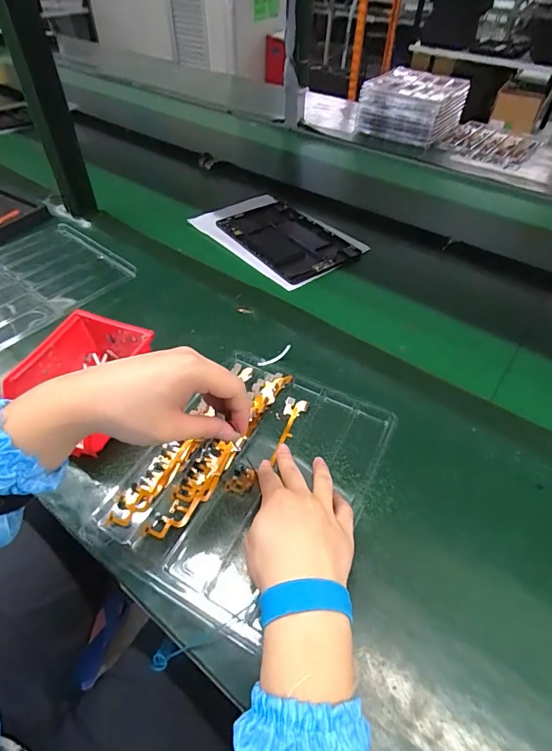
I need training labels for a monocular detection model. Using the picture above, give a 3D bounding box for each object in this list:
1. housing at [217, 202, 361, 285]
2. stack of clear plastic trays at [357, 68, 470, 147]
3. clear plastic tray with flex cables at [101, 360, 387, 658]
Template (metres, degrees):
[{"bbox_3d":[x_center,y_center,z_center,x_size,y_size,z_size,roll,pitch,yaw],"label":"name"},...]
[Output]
[{"bbox_3d":[0.016,-0.247,0.727,0.152,0.009,0.237,-25,53,-25],"label":"housing"},{"bbox_3d":[0.391,-0.769,1.169,0.244,0.124,0.257,25,52,21],"label":"stack of clear plastic trays"},{"bbox_3d":[-0.019,0.094,0.424,0.209,0.018,0.265,27,51,20],"label":"clear plastic tray with flex cables"}]

